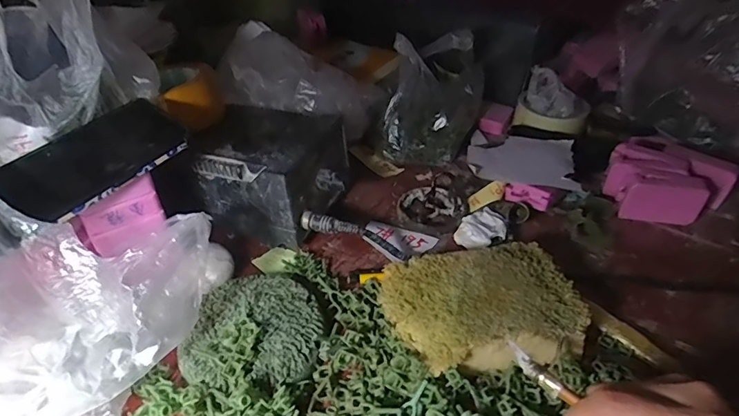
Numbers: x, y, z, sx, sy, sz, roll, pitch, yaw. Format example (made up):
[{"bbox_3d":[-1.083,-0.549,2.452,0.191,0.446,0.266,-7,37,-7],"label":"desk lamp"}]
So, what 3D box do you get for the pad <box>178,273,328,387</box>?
[{"bbox_3d":[-0.083,0.087,0.331,0.096,0.013,0.092,1,40,-1],"label":"pad"}]

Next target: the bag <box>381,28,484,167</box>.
[{"bbox_3d":[0.074,-0.135,0.529,0.118,0.121,0.133,8,40,7],"label":"bag"}]

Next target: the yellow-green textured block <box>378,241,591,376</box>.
[{"bbox_3d":[0.084,0.075,0.340,0.142,0.037,0.094,-8,41,-12],"label":"yellow-green textured block"}]

